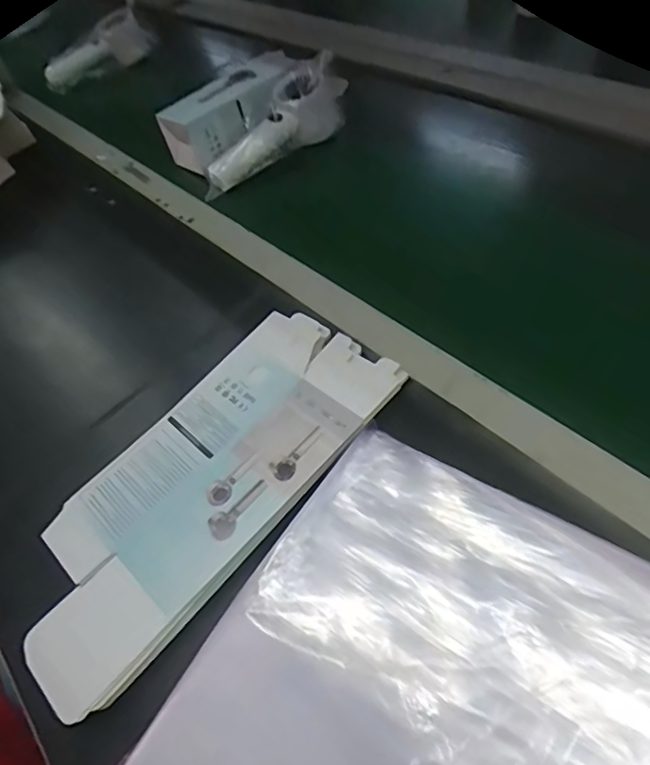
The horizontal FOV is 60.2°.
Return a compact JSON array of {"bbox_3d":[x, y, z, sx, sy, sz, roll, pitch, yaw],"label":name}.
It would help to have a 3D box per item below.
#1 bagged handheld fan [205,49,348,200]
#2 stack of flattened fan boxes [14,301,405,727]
[{"bbox_3d":[-0.058,-0.270,0.612,0.184,0.062,0.057,-42,51,-1],"label":"bagged handheld fan"},{"bbox_3d":[-0.078,0.061,0.363,0.119,0.008,0.273,32,68,30],"label":"stack of flattened fan boxes"}]

